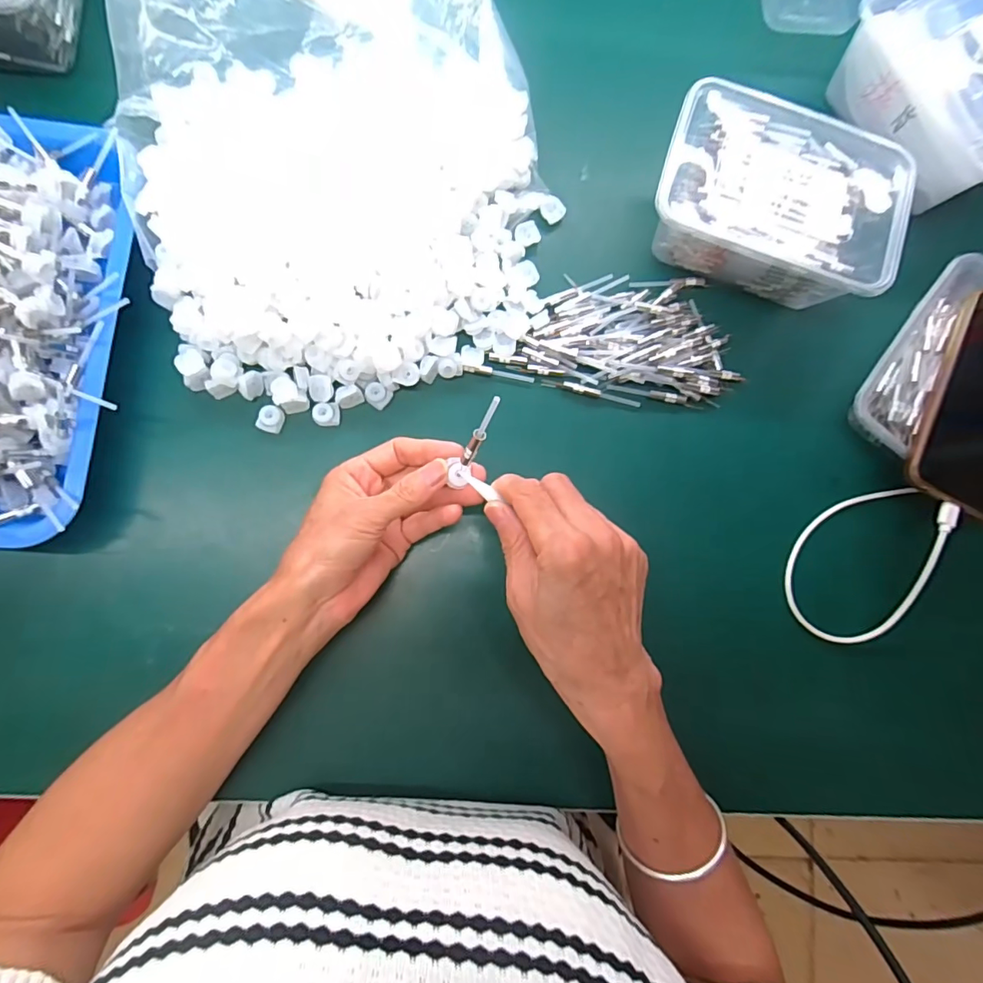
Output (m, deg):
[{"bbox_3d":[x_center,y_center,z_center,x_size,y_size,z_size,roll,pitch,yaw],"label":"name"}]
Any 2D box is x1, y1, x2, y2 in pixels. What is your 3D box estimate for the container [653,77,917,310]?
[{"bbox_3d":[0.201,-0.210,0.367,0.166,0.061,0.121,18,82,-3],"label":"container"}]

